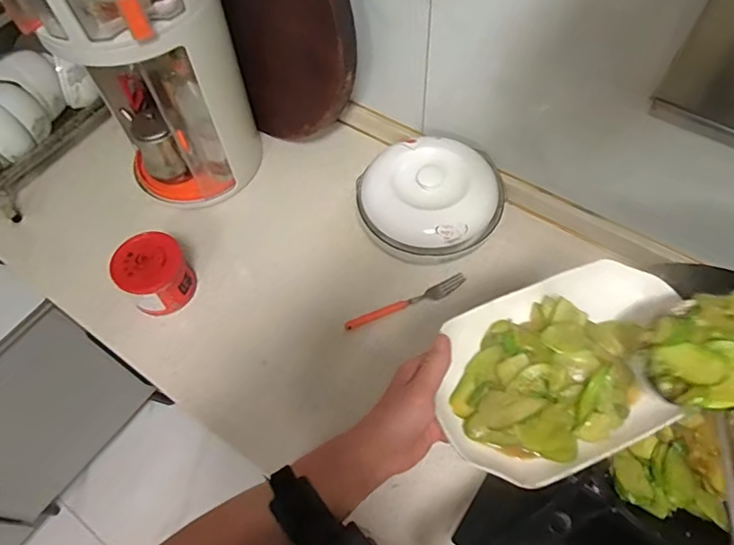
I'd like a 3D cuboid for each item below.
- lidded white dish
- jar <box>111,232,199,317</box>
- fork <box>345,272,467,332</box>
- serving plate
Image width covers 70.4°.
[{"bbox_3d":[0.097,-0.107,0.794,0.197,0.100,0.188,-1,60,2],"label":"lidded white dish"},{"bbox_3d":[-0.318,0.001,0.782,0.095,0.089,0.101,-1,60,2],"label":"jar"},{"bbox_3d":[0.060,0.046,0.783,0.195,0.013,0.022,-21,61,-9],"label":"fork"},{"bbox_3d":[0.184,0.085,0.480,0.250,0.042,0.161,-22,61,-10],"label":"serving plate"}]

